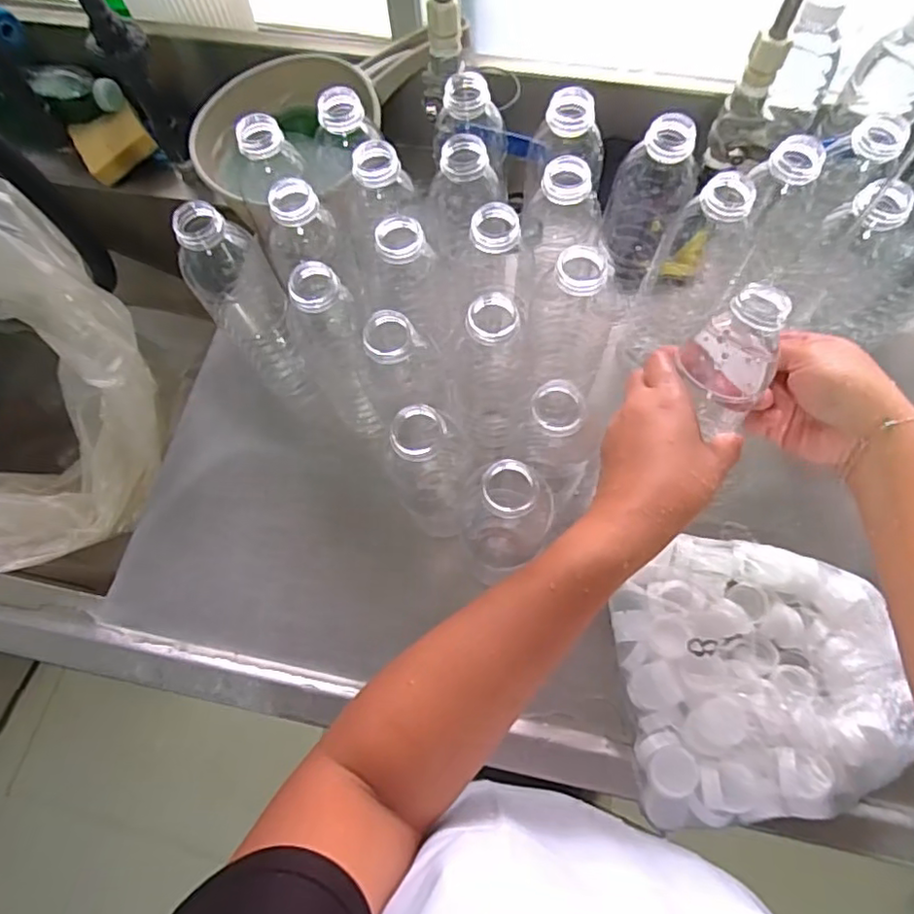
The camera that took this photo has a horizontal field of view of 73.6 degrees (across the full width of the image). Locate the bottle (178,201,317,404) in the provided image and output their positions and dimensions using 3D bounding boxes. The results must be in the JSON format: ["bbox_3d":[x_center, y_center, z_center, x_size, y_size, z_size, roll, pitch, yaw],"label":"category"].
[{"bbox_3d":[-0.168,-0.112,0.509,0.062,0.221,0.055,-30,71,-9],"label":"bottle"}]

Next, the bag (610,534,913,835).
[{"bbox_3d":[0.221,0.153,0.456,0.191,0.046,0.201,-6,69,-1],"label":"bag"}]

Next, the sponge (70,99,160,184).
[{"bbox_3d":[-0.387,-0.353,0.685,0.075,0.027,0.077,-35,71,-11],"label":"sponge"}]

